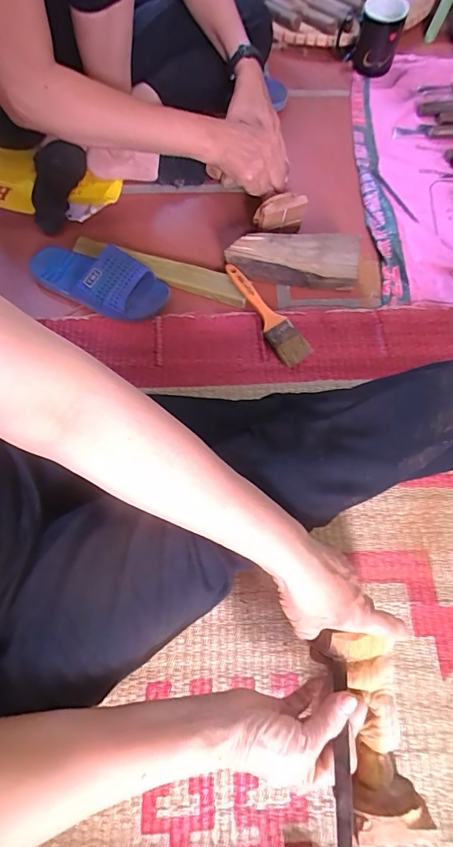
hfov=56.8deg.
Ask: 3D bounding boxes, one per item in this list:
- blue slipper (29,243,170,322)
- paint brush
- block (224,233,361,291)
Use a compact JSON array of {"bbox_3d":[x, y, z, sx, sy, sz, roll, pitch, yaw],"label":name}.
[{"bbox_3d":[-0.200,-0.222,0.632,0.222,0.051,0.091,23,70,10],"label":"blue slipper"},{"bbox_3d":[0.055,-0.164,0.619,0.044,0.009,0.181,-37,79,-1],"label":"paint brush"},{"bbox_3d":[0.099,-0.248,0.633,0.195,0.065,0.050,4,66,3],"label":"block"}]

